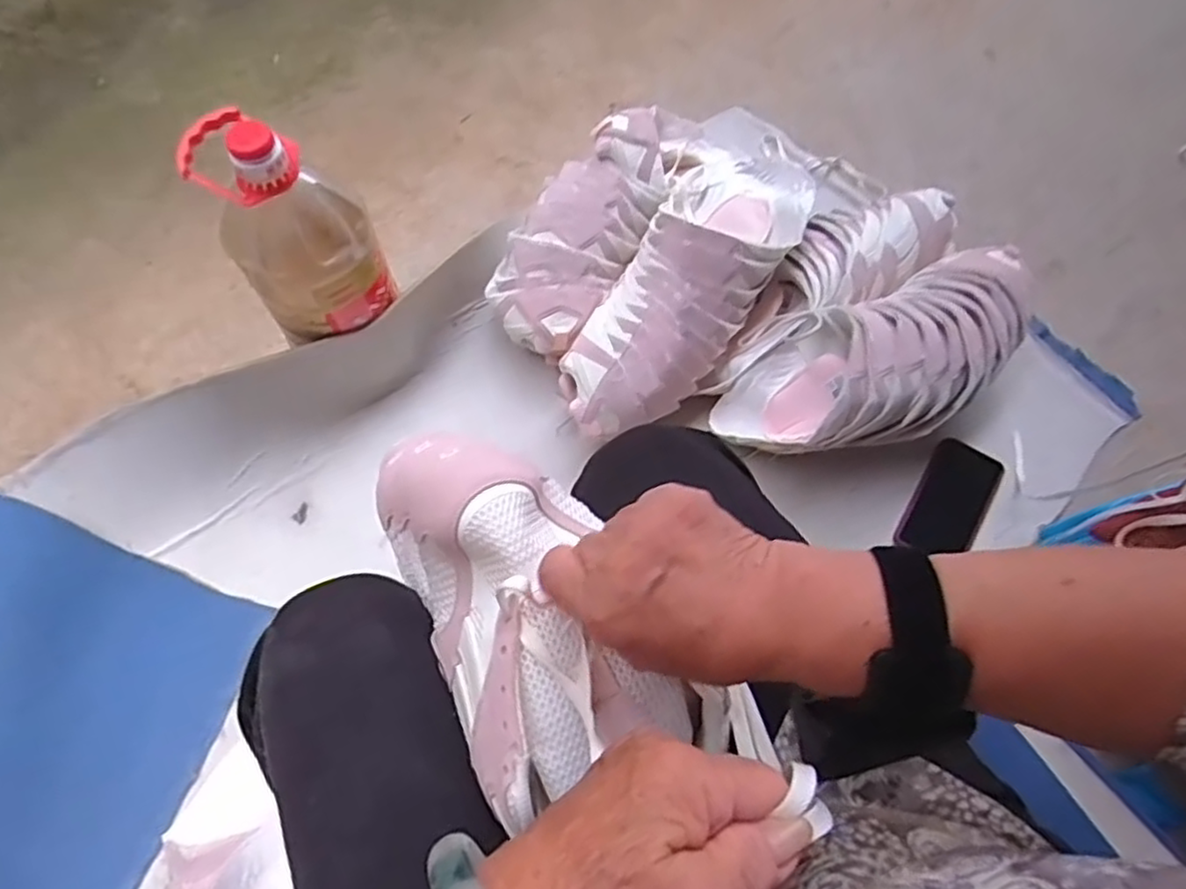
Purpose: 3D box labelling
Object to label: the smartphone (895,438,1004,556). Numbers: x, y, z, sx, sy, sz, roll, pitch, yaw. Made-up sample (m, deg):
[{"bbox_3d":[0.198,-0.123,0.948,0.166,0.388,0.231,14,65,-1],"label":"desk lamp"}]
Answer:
[{"bbox_3d":[0.455,0.070,0.875,0.088,0.014,0.157,32,74,5],"label":"smartphone"}]

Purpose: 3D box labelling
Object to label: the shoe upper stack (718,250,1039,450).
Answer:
[{"bbox_3d":[0.342,-0.101,0.806,0.399,0.118,0.175,-26,68,0],"label":"shoe upper stack"}]

